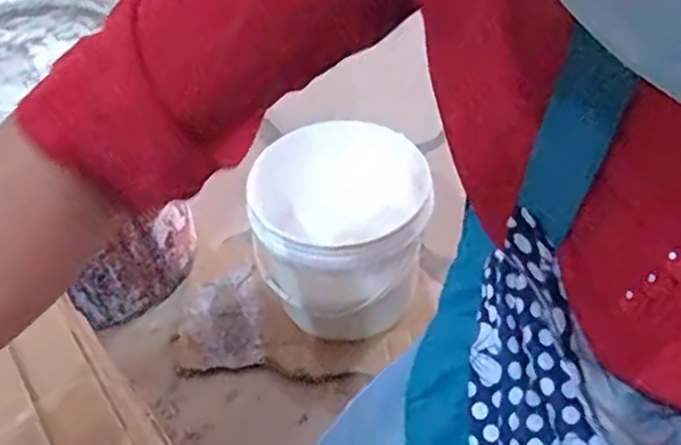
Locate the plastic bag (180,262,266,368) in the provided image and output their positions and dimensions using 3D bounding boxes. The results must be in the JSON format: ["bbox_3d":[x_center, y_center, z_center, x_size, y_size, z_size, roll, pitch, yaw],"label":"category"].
[{"bbox_3d":[-0.154,0.123,0.862,0.100,0.026,0.143,-6,46,-1],"label":"plastic bag"}]

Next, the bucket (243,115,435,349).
[{"bbox_3d":[-0.001,0.023,0.824,0.211,0.194,0.200,-2,46,3],"label":"bucket"}]

